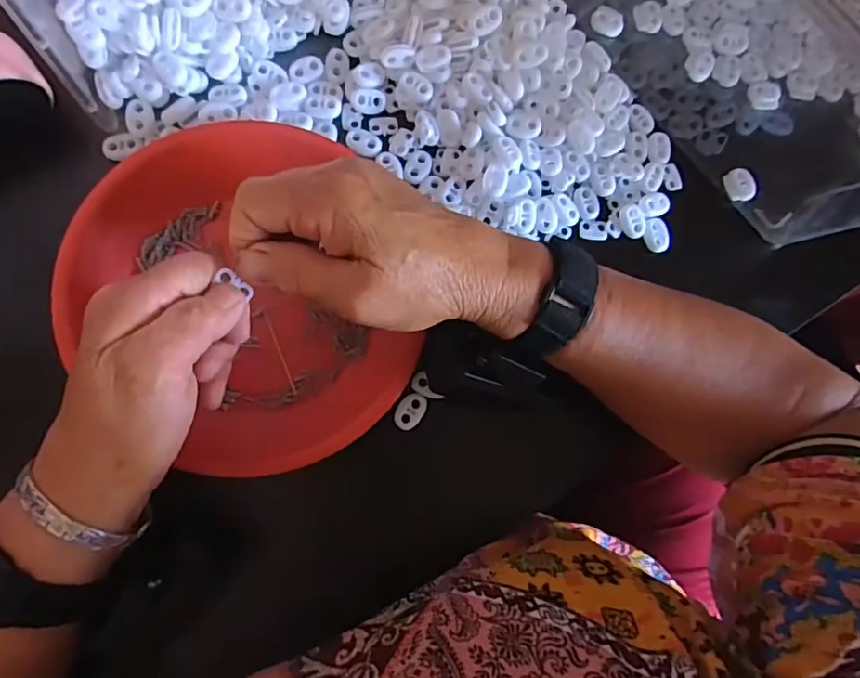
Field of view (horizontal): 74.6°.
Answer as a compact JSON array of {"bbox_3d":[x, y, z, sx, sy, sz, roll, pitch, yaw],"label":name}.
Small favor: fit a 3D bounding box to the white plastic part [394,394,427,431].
[{"bbox_3d":[-0.012,0.043,0.333,0.016,0.004,0.023,26,79,-3],"label":"white plastic part"}]

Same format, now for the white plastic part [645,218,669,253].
[{"bbox_3d":[0.150,-0.069,0.373,0.014,0.005,0.022,-7,82,-9],"label":"white plastic part"}]

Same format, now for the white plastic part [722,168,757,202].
[{"bbox_3d":[0.211,-0.104,0.382,0.015,0.008,0.022,-10,83,-9],"label":"white plastic part"}]

